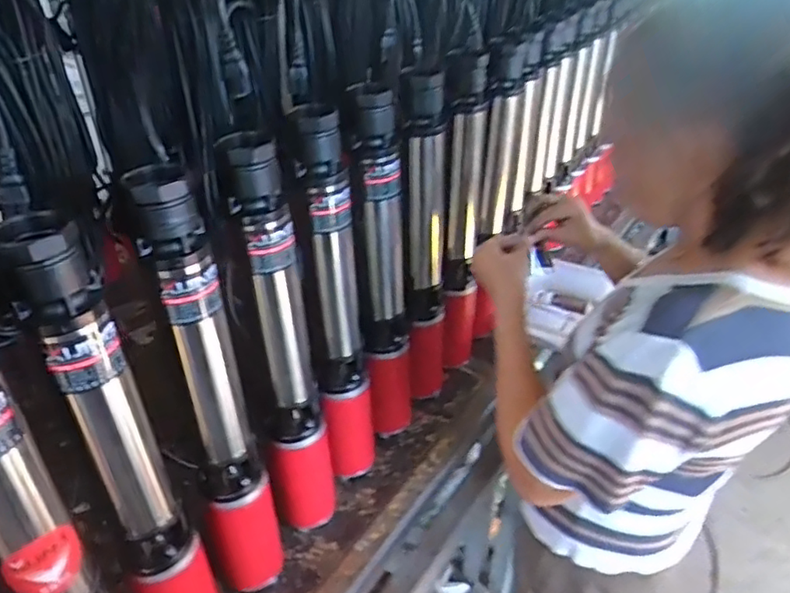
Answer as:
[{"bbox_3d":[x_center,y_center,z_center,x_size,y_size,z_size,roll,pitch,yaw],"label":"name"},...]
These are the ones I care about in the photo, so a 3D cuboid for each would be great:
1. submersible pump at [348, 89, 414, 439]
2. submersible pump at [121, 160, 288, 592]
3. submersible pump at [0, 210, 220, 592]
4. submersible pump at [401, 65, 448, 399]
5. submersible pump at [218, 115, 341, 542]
[{"bbox_3d":[-0.013,-0.019,0.849,0.083,0.527,0.107,0,35,-2],"label":"submersible pump"},{"bbox_3d":[-0.177,0.129,0.632,0.075,0.524,0.078,-13,38,-19],"label":"submersible pump"},{"bbox_3d":[-0.239,0.173,0.565,0.068,0.523,0.069,-18,40,-26],"label":"submersible pump"},{"bbox_3d":[0.045,-0.062,0.904,0.077,0.527,0.092,6,36,7],"label":"submersible pump"},{"bbox_3d":[-0.120,0.082,0.697,0.083,0.521,0.069,-2,35,-6],"label":"submersible pump"}]

